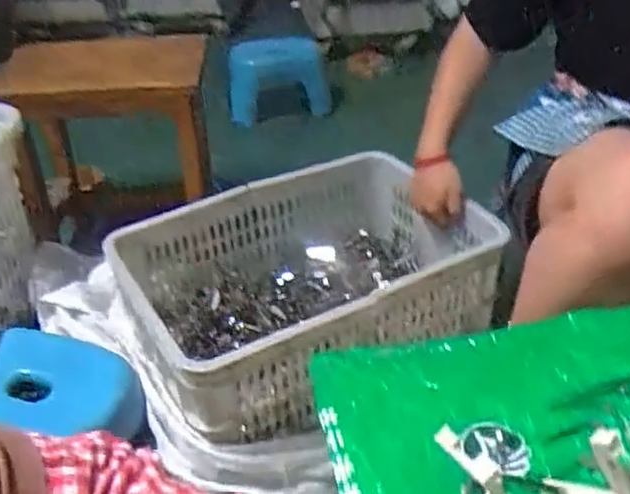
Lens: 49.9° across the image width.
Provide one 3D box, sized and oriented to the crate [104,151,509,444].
[{"bbox_3d":[-0.021,0.047,1.052,0.508,0.177,0.385,-20,38,-24],"label":"crate"}]

